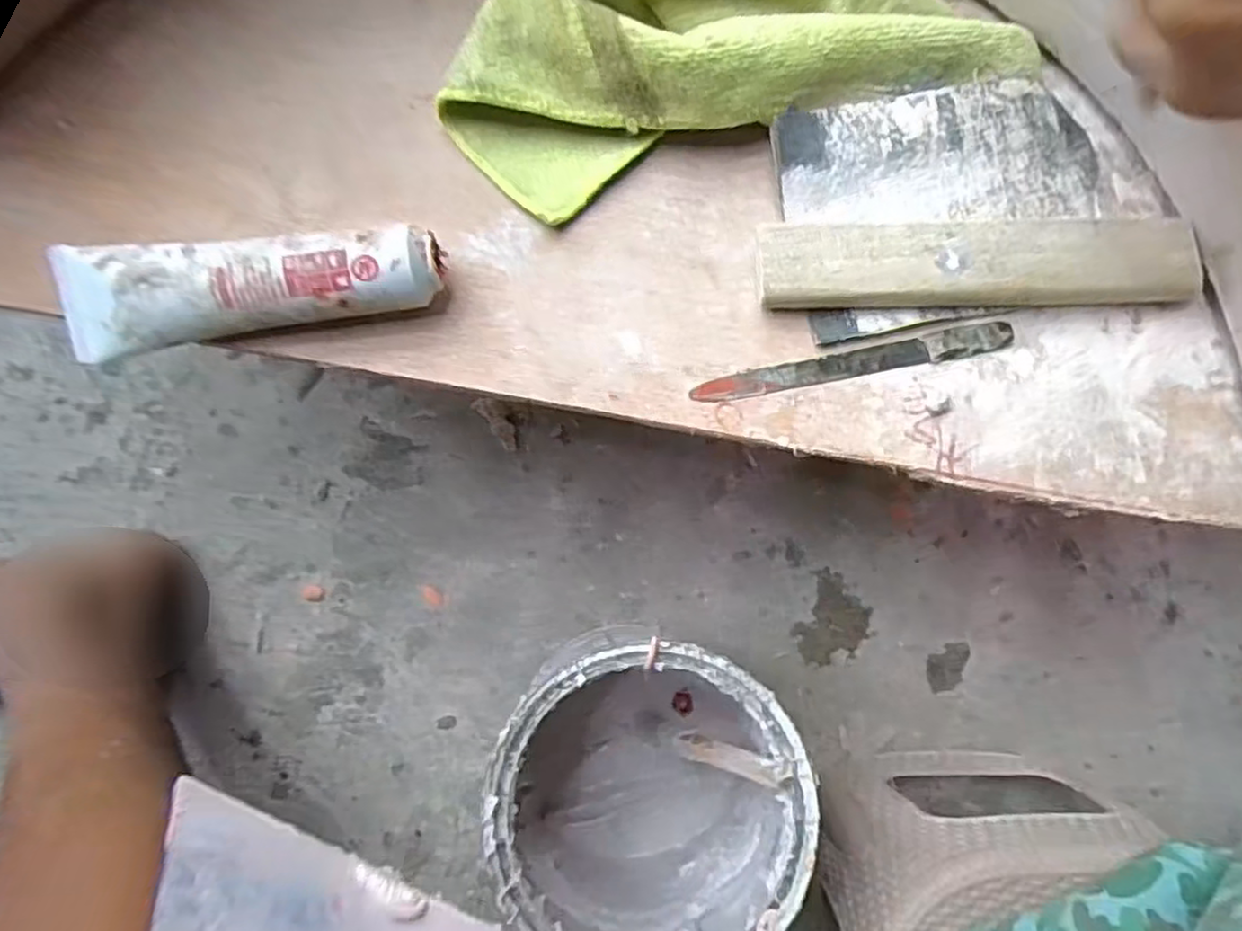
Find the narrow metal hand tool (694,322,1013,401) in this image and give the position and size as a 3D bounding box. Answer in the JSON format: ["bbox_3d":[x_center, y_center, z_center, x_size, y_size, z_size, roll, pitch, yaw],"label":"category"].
[{"bbox_3d":[0.108,-0.047,0.321,0.149,0.004,0.014,-12,80,-3],"label":"narrow metal hand tool"}]

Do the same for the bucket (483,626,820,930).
[{"bbox_3d":[0.014,0.192,0.446,0.160,0.212,0.161,0,80,-1],"label":"bucket"}]

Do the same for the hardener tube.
[{"bbox_3d":[-0.163,-0.083,0.307,0.165,0.034,0.047,-9,80,-3],"label":"hardener tube"}]

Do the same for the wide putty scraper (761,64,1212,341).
[{"bbox_3d":[0.159,-0.122,0.326,0.194,0.020,0.108,-7,80,-2],"label":"wide putty scraper"}]

